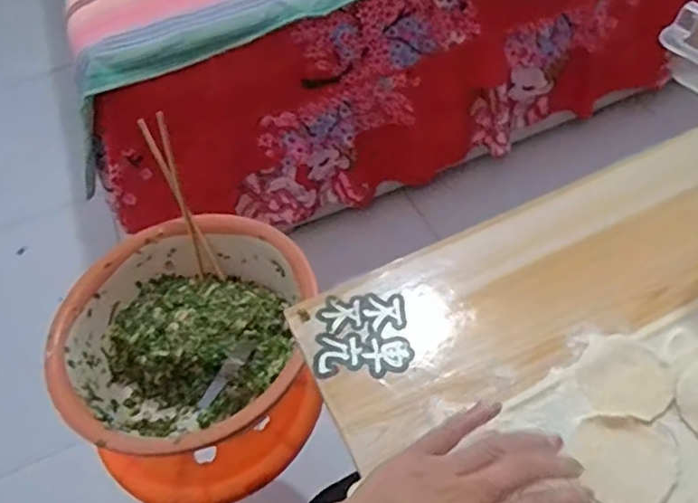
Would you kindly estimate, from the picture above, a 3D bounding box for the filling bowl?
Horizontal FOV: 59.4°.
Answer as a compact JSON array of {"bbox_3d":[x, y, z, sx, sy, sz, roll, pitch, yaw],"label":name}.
[{"bbox_3d":[-0.182,0.103,0.705,0.270,0.111,0.288,-4,52,6],"label":"filling bowl"}]

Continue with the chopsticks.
[{"bbox_3d":[-0.201,-0.061,0.747,0.028,0.212,0.022,-23,24,-14],"label":"chopsticks"}]

